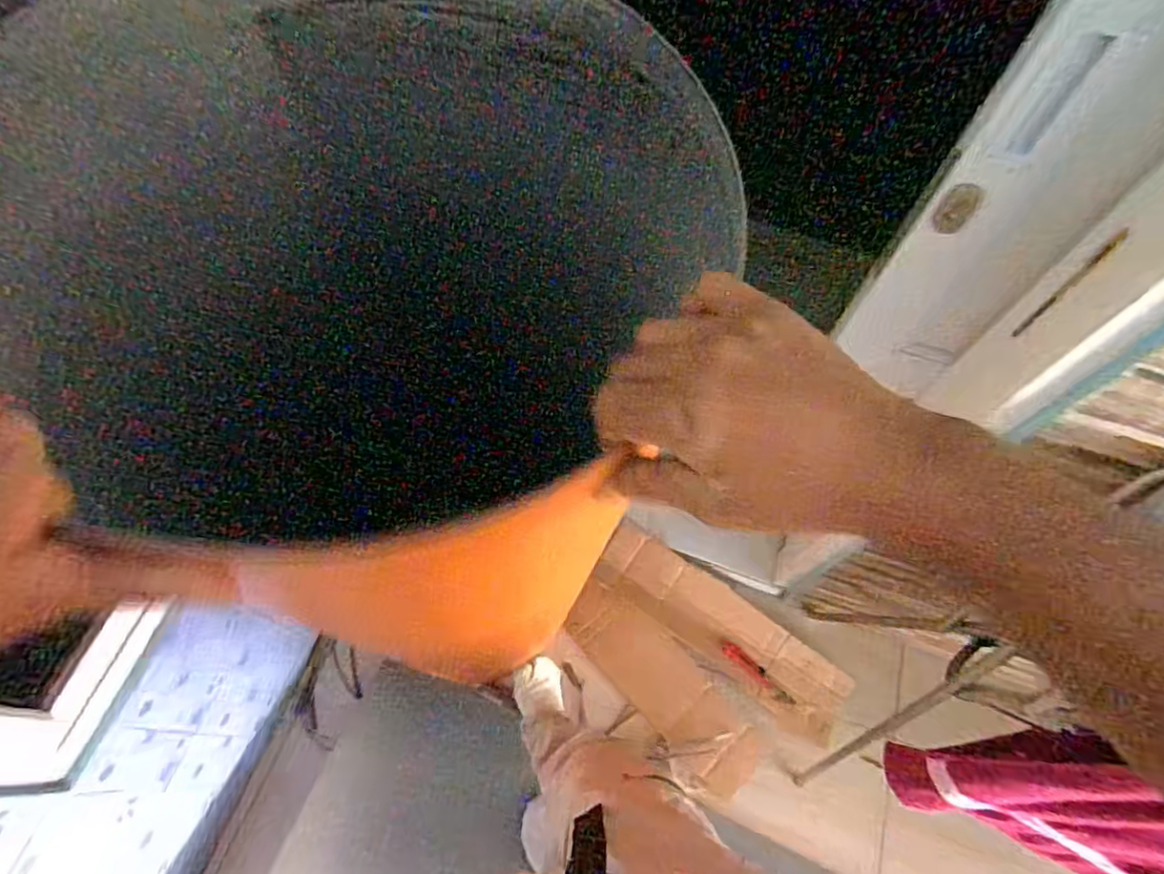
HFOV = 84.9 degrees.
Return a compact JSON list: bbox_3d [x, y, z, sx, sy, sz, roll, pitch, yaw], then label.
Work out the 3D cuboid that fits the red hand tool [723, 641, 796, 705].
[{"bbox_3d":[0.379,0.508,1.370,0.177,0.021,0.034,41,68,16],"label":"red hand tool"}]

